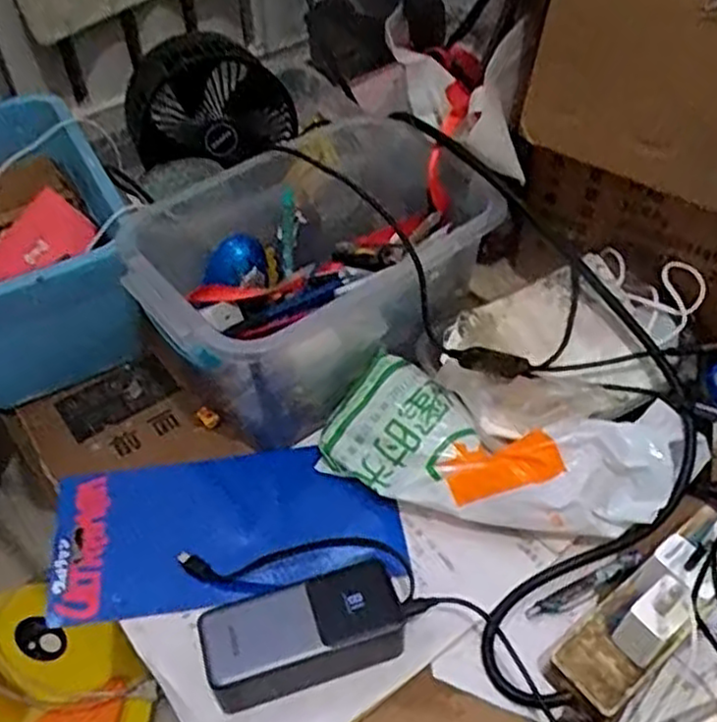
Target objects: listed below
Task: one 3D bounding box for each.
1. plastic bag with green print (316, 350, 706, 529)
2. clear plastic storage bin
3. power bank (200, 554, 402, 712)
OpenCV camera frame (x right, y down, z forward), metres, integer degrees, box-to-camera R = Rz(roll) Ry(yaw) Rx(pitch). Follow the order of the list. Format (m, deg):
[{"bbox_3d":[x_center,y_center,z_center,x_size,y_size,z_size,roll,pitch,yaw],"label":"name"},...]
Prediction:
[{"bbox_3d":[0.114,0.067,0.576,0.288,0.056,0.117,6,49,9],"label":"plastic bag with green print"},{"bbox_3d":[-0.034,-0.082,0.658,0.310,0.135,0.227,-32,54,-23],"label":"clear plastic storage bin"},{"bbox_3d":[-0.036,0.180,0.499,0.126,0.047,0.052,-15,49,-10],"label":"power bank"}]

